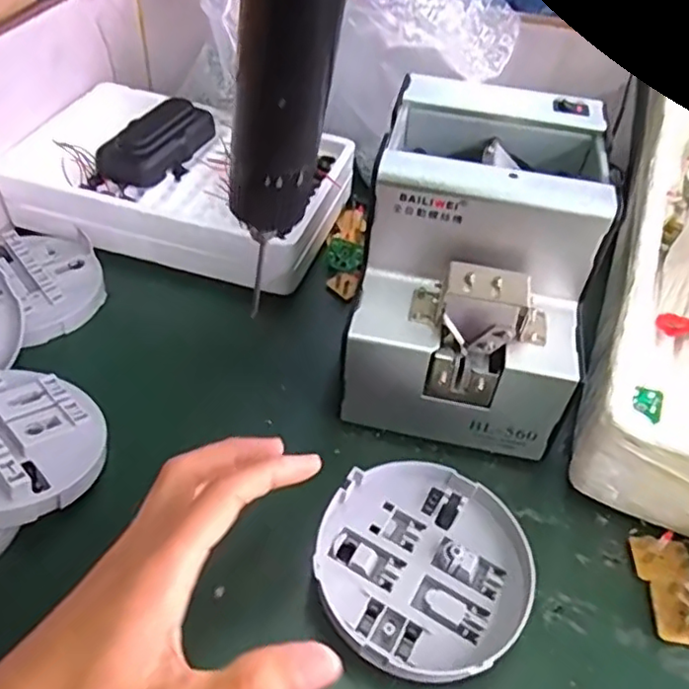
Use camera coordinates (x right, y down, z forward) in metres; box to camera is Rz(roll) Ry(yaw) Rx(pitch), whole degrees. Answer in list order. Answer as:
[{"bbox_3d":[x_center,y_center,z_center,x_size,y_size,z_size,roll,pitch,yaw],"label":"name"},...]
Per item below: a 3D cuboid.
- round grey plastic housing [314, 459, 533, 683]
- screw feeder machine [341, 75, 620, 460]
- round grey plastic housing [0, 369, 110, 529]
[{"bbox_3d":[0.038,0.111,0.319,0.100,0.026,0.105,2,45,-2],"label":"round grey plastic housing"},{"bbox_3d":[0.078,-0.046,0.394,0.121,0.151,0.171,11,45,6],"label":"screw feeder machine"},{"bbox_3d":[-0.179,0.049,0.336,0.096,0.022,0.091,4,41,-21],"label":"round grey plastic housing"}]

